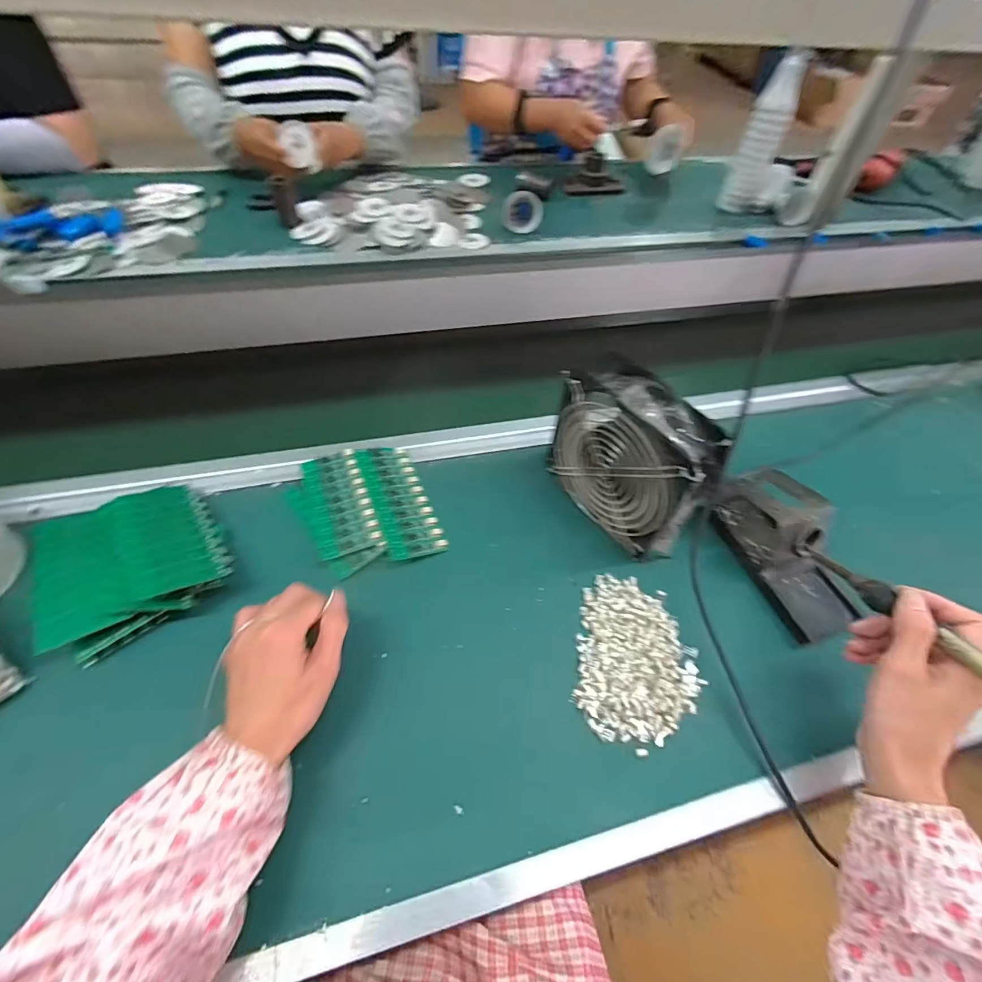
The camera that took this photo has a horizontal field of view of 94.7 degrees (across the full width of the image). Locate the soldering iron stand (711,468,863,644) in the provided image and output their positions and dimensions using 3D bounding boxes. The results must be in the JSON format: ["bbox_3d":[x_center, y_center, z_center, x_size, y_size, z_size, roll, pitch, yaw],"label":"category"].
[{"bbox_3d":[0.290,0.055,0.441,0.081,0.085,0.162,-11,55,-13],"label":"soldering iron stand"}]

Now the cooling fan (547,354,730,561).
[{"bbox_3d":[0.130,-0.029,0.432,0.055,0.156,0.158,-29,60,-24],"label":"cooling fan"}]

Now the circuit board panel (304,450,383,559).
[{"bbox_3d":[-0.152,0.010,0.455,0.057,0.013,0.121,-17,56,-17],"label":"circuit board panel"}]

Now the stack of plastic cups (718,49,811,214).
[{"bbox_3d":[0.581,-0.749,0.967,0.082,0.238,0.076,13,53,5],"label":"stack of plastic cups"}]

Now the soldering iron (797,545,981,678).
[{"bbox_3d":[0.300,0.093,0.325,0.024,0.023,0.207,-4,22,-8],"label":"soldering iron"}]

